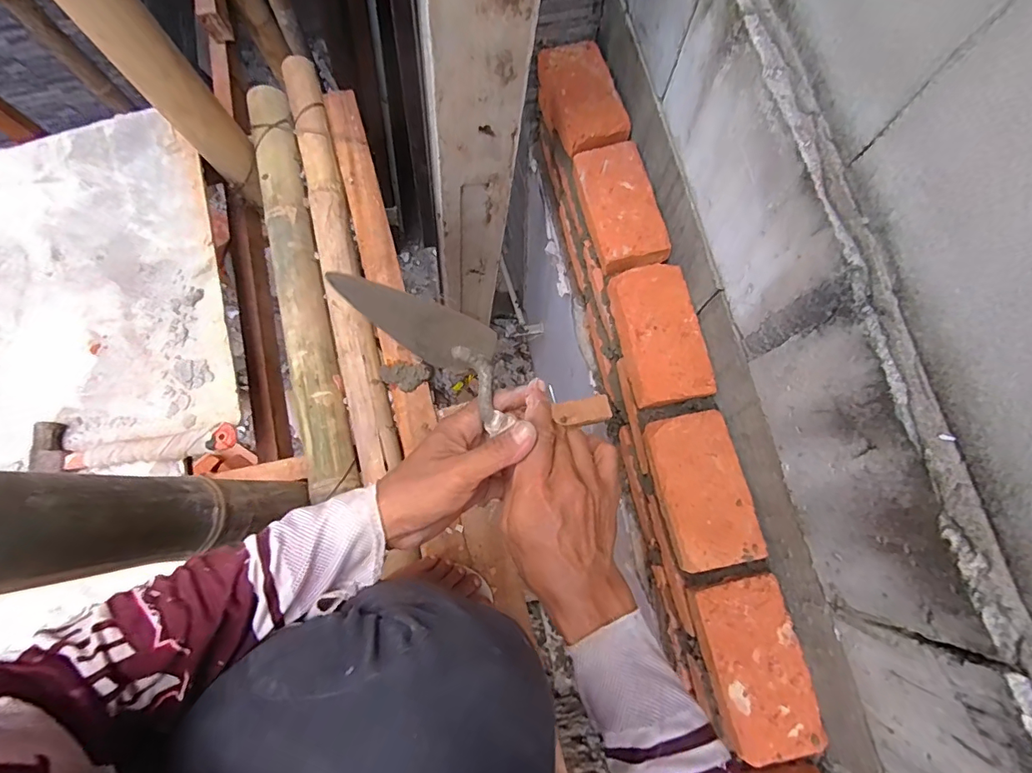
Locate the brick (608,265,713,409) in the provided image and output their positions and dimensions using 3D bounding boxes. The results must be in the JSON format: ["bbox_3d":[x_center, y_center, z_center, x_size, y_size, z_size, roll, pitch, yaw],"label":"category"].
[{"bbox_3d":[0.209,-0.074,0.695,0.109,0.045,0.201,-12,76,-2],"label":"brick"}]

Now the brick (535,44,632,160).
[{"bbox_3d":[0.113,-0.484,0.829,0.106,0.076,0.212,-17,77,-3],"label":"brick"}]

